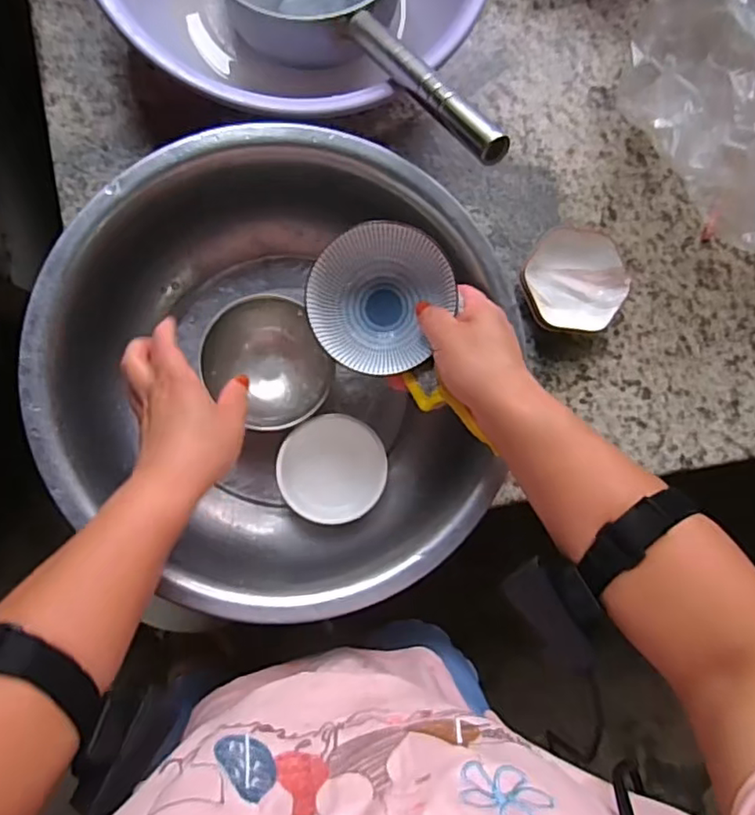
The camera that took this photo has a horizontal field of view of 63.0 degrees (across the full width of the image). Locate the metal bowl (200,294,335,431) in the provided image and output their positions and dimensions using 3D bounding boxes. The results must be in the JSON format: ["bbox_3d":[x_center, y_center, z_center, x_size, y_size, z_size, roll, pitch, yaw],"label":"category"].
[{"bbox_3d":[-0.097,-0.040,0.547,0.098,0.037,0.114,-30,91,-7],"label":"metal bowl"}]

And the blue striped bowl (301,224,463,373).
[{"bbox_3d":[0.000,-0.080,0.481,0.106,0.056,0.097,8,87,-6],"label":"blue striped bowl"}]

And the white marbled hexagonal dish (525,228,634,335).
[{"bbox_3d":[0.190,-0.121,0.607,0.094,0.040,0.105,37,84,-4],"label":"white marbled hexagonal dish"}]

